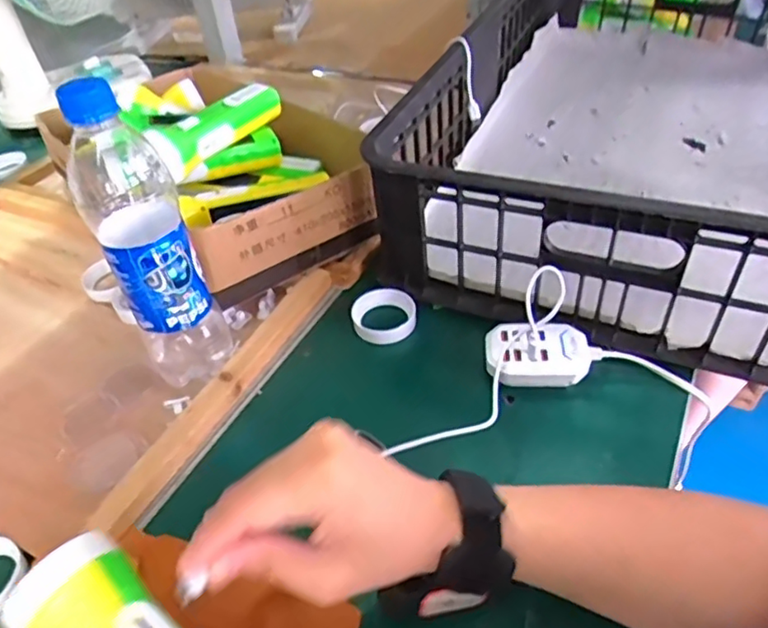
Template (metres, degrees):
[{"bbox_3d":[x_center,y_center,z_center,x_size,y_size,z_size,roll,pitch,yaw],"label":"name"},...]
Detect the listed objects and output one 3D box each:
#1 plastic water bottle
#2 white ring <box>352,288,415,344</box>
[{"bbox_3d":[-0.162,-0.041,0.427,0.063,0.233,0.055,-24,45,-17],"label":"plastic water bottle"},{"bbox_3d":[0.001,0.000,0.522,0.055,0.018,0.047,-8,42,0],"label":"white ring"}]

